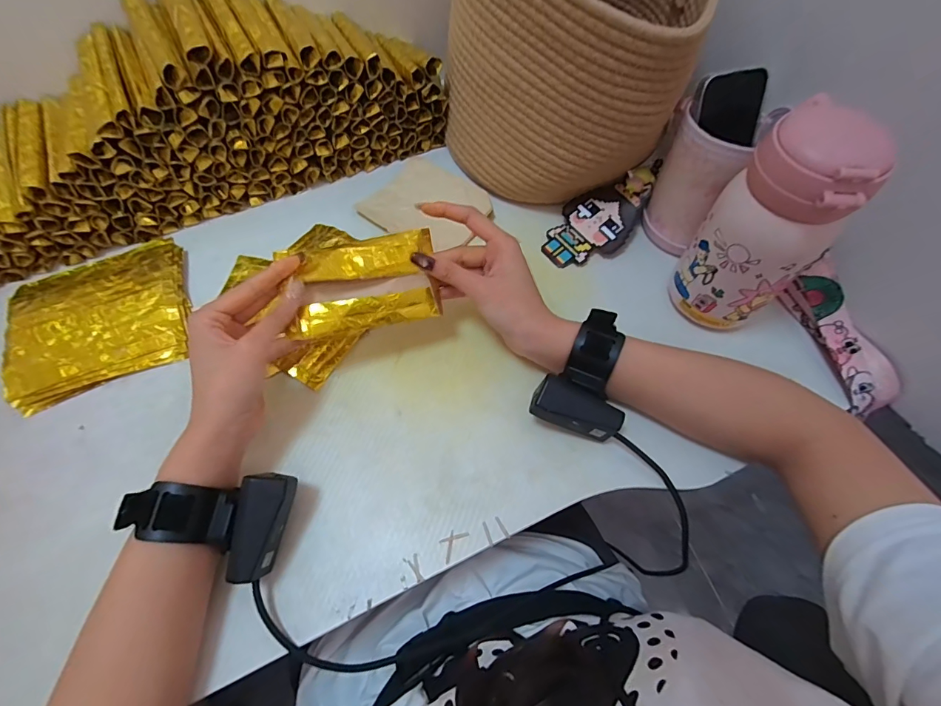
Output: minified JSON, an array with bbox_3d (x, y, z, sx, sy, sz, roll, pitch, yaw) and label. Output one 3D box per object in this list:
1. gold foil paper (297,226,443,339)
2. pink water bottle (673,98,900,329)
[{"bbox_3d":[-0.082,-0.057,0.350,0.110,0.013,0.071,-10,98,-14],"label":"gold foil paper"},{"bbox_3d":[0.231,-0.096,0.337,0.071,0.165,0.083,-38,69,-18],"label":"pink water bottle"}]

